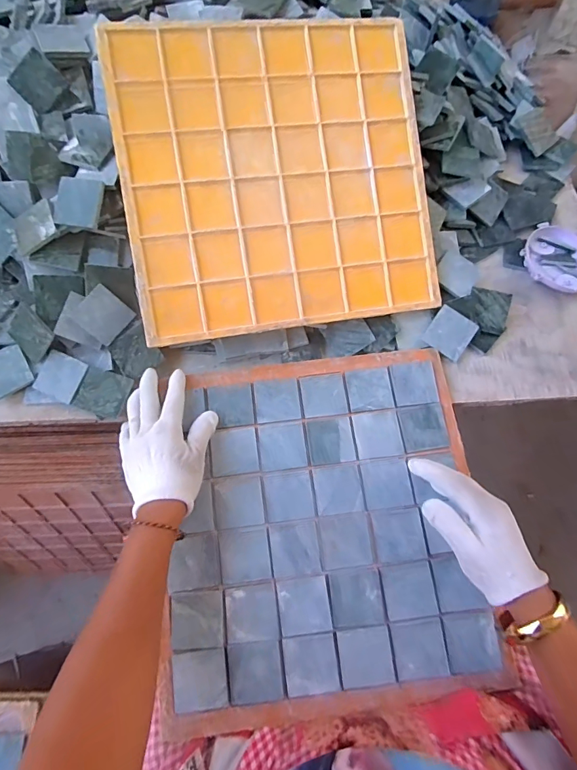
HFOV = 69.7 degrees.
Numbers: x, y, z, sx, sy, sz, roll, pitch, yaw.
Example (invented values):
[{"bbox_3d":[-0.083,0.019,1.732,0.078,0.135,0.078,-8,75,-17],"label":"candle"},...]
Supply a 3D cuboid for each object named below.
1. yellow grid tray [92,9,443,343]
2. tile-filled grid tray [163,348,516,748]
[{"bbox_3d":[-0.010,-0.222,0.446,0.320,0.009,0.313,-9,93,-7],"label":"yellow grid tray"},{"bbox_3d":[0.031,0.138,0.427,0.318,0.036,0.335,-5,69,-3],"label":"tile-filled grid tray"}]

